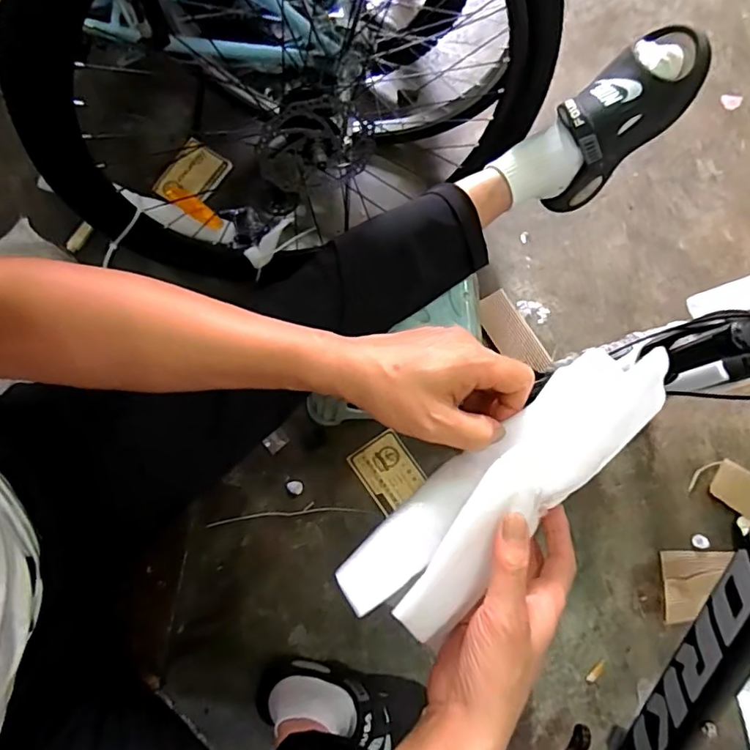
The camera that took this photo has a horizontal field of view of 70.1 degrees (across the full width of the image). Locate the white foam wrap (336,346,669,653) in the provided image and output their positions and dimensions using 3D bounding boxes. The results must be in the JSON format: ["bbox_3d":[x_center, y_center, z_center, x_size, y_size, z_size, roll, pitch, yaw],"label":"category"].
[{"bbox_3d":[0.095,0.079,0.368,0.249,0.057,0.081,-37,78,-8],"label":"white foam wrap"}]

